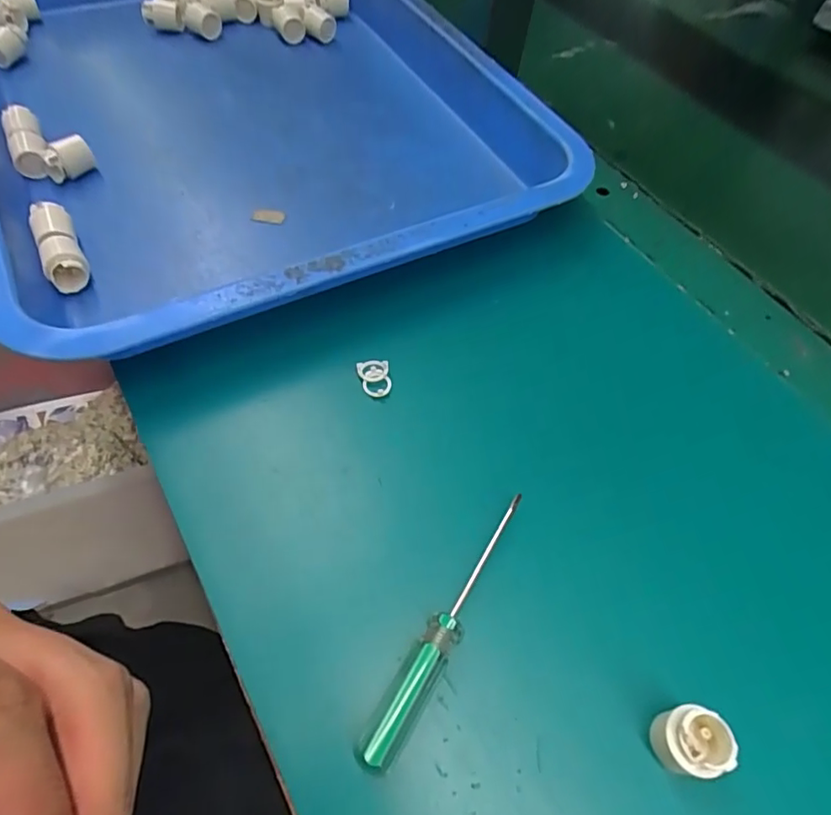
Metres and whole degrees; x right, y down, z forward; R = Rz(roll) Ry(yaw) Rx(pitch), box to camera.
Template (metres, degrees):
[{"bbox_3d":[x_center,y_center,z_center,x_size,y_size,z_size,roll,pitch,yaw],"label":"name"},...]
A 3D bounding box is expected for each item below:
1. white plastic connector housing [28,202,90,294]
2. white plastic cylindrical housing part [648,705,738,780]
[{"bbox_3d":[-0.196,-0.089,0.305,0.021,0.018,0.059,-26,63,-19],"label":"white plastic connector housing"},{"bbox_3d":[0.095,0.116,0.192,0.026,0.016,0.021,-4,58,-7],"label":"white plastic cylindrical housing part"}]

